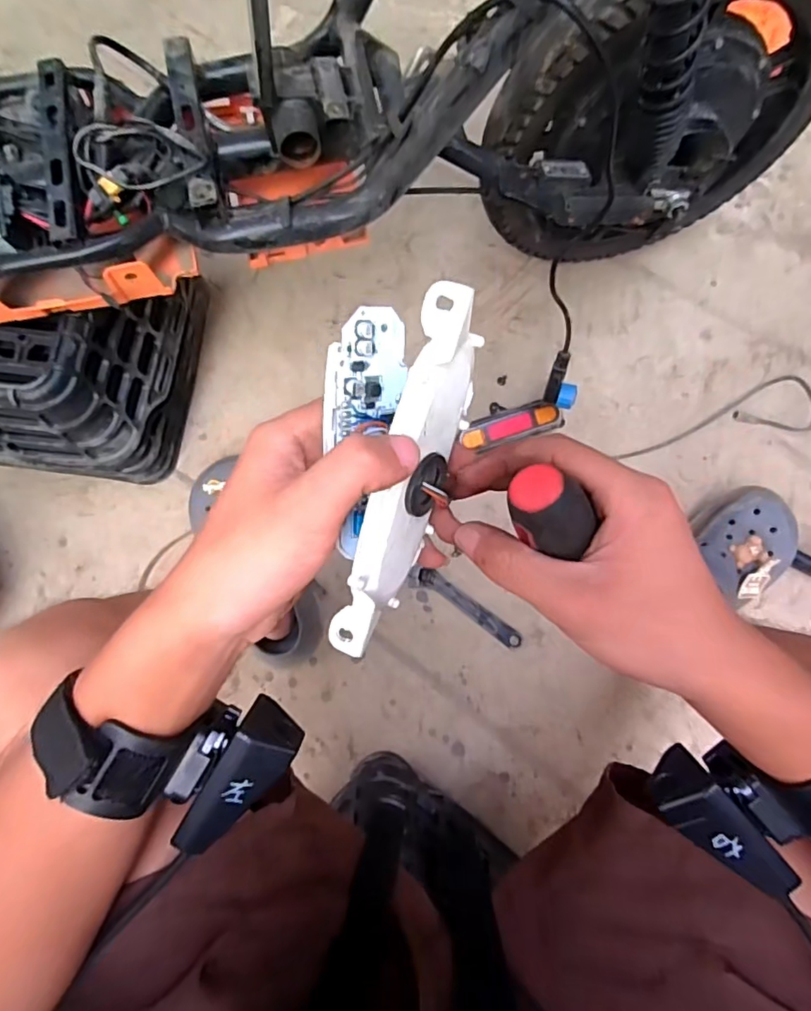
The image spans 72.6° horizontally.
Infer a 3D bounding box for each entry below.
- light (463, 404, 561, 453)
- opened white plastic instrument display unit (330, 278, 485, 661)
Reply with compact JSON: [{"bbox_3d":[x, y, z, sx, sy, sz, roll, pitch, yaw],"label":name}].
[{"bbox_3d":[0.149,-0.110,0.757,0.138,0.043,0.040,-15,81,-4],"label":"light"},{"bbox_3d":[0.003,-0.011,0.242,0.029,0.042,0.155,18,105,2],"label":"opened white plastic instrument display unit"}]

